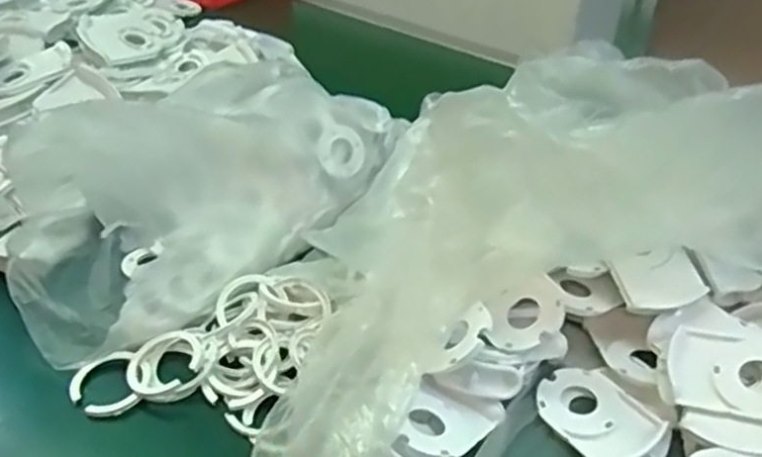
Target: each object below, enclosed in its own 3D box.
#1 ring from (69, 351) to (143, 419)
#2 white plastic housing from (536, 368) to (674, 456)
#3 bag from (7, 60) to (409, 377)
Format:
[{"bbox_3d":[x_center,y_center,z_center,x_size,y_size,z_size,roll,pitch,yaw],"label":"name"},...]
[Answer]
[{"bbox_3d":[-0.181,0.100,0.474,0.042,0.011,0.041,-9,38,-16],"label":"ring"},{"bbox_3d":[0.140,0.121,0.466,0.054,0.017,0.082,-19,42,-28],"label":"white plastic housing"},{"bbox_3d":[-0.153,-0.048,0.612,0.330,0.086,0.236,-25,45,-33],"label":"bag"}]

